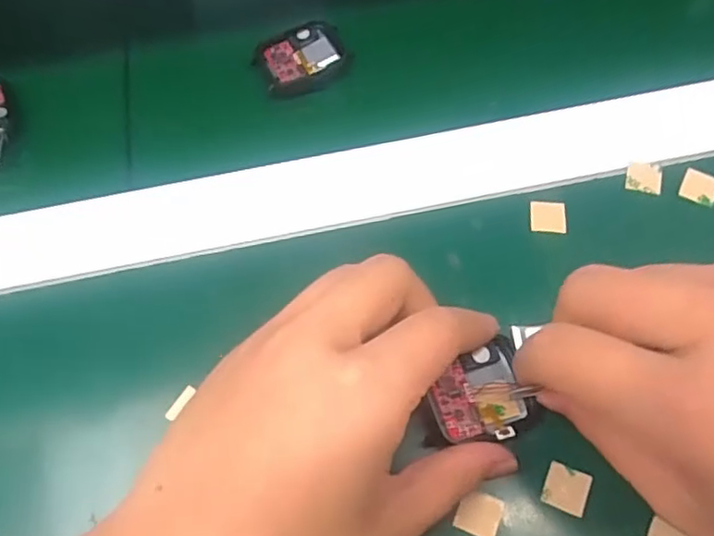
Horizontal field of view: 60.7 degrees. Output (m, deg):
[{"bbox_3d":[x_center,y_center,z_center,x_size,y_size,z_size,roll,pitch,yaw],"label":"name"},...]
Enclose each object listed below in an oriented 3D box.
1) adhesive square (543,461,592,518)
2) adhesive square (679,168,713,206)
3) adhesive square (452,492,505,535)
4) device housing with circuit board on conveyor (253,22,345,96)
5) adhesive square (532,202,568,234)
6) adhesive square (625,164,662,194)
[{"bbox_3d":[0.077,0.080,0.222,0.015,0.004,0.015,21,68,13],"label":"adhesive square"},{"bbox_3d":[0.154,-0.036,0.274,0.015,0.004,0.015,24,69,14],"label":"adhesive square"},{"bbox_3d":[0.045,0.089,0.222,0.015,0.004,0.015,20,68,12],"label":"adhesive square"},{"bbox_3d":[-0.029,-0.110,0.321,0.045,0.007,0.037,-27,66,-9],"label":"device housing with circuit board on conveyor"},{"bbox_3d":[0.085,-0.023,0.270,0.015,0.004,0.015,2,65,5],"label":"adhesive square"},{"bbox_3d":[0.130,-0.042,0.277,0.015,0.004,0.016,8,66,7],"label":"adhesive square"}]

